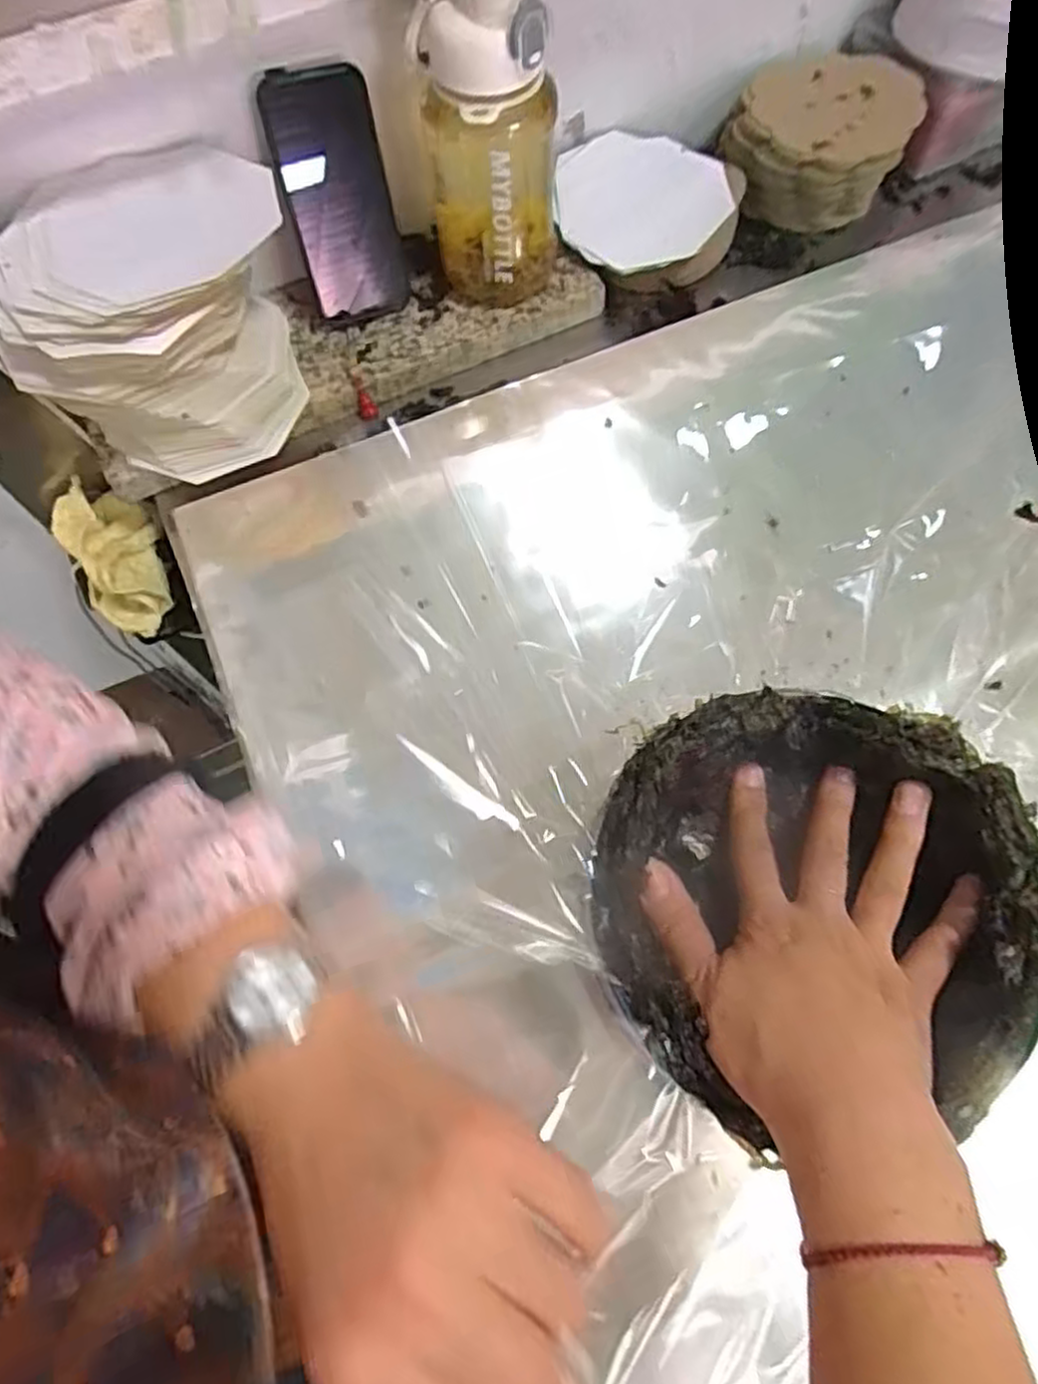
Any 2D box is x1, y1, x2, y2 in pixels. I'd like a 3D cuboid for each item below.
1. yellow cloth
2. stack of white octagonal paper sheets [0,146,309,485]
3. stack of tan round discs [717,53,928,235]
[{"bbox_3d":[-0.328,-0.112,0.590,0.074,0.057,0.124,-36,71,-12],"label":"yellow cloth"},{"bbox_3d":[-0.236,-0.253,0.493,0.165,0.123,0.166,4,68,4],"label":"stack of white octagonal paper sheets"},{"bbox_3d":[0.241,-0.449,0.600,0.143,0.064,0.108,20,70,10],"label":"stack of tan round discs"}]

